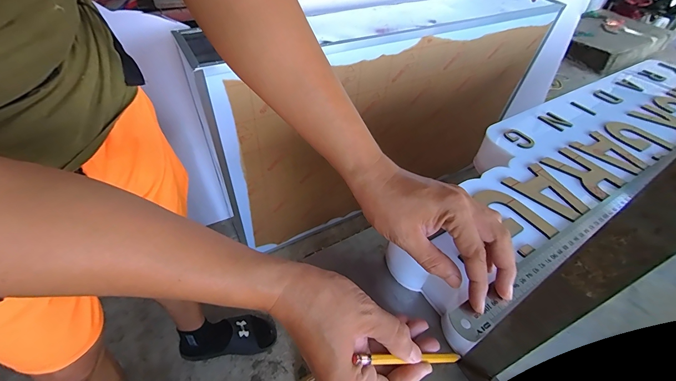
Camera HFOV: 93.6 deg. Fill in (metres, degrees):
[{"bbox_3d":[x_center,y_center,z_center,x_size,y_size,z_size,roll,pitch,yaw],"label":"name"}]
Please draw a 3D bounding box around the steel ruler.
[{"bbox_3d":[0.241,0.050,0.328,0.344,0.009,0.027,-24,46,-24],"label":"steel ruler"}]

